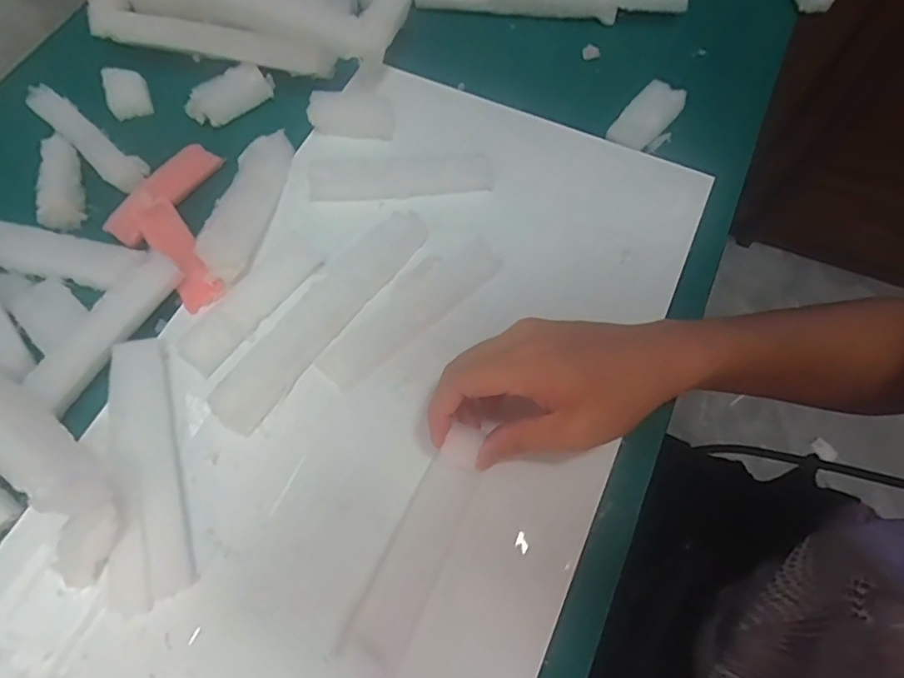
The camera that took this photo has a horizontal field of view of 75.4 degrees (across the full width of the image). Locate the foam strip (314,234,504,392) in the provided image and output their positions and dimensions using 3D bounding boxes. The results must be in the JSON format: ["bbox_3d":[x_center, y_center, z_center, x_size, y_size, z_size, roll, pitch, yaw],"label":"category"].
[{"bbox_3d":[-0.028,-0.022,0.396,0.142,0.008,0.038,-40,72,-16],"label":"foam strip"}]

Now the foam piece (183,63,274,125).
[{"bbox_3d":[-0.178,-0.196,0.470,0.070,0.017,0.031,-36,70,-15],"label":"foam piece"}]

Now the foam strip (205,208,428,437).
[{"bbox_3d":[-0.085,-0.018,0.386,0.036,0.010,0.182,34,70,14],"label":"foam strip"}]

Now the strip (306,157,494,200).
[{"bbox_3d":[-0.037,-0.120,0.427,0.129,0.013,0.028,-2,66,-1],"label":"strip"}]

